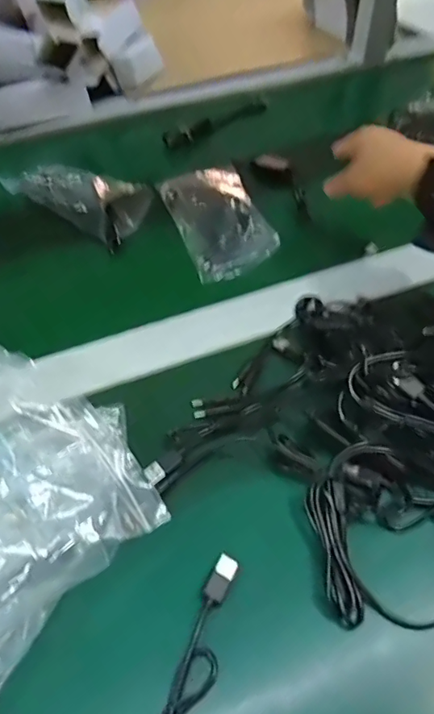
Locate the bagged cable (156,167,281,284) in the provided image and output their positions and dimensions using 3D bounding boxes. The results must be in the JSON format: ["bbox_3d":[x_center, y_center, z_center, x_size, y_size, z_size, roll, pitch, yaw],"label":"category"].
[{"bbox_3d":[-0.001,-0.151,0.570,0.087,0.041,0.166,-18,52,-11],"label":"bagged cable"}]

